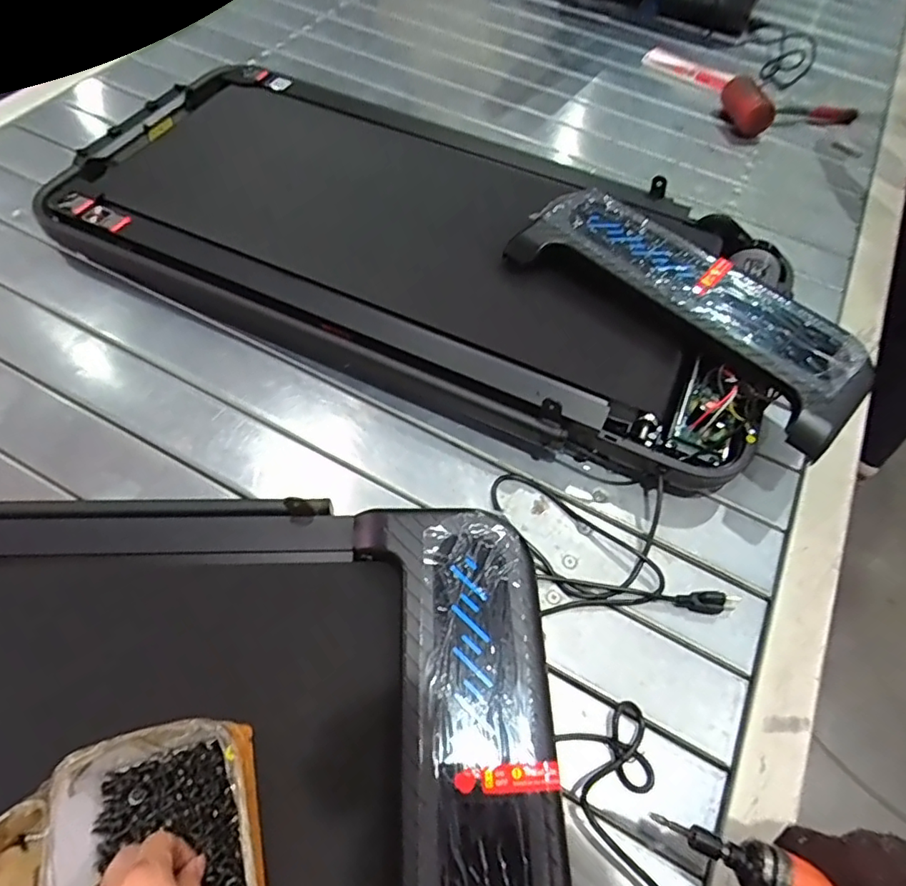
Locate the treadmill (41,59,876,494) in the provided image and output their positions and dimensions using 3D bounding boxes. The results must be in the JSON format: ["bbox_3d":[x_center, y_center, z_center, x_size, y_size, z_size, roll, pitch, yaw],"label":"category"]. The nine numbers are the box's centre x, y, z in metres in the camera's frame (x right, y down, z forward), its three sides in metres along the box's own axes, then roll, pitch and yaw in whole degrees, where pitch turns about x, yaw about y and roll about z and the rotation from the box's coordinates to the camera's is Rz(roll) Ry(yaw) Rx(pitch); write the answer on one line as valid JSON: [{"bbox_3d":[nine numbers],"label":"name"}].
[{"bbox_3d":[-0.025,-0.351,0.894,1.182,0.148,0.570,23,60,11],"label":"treadmill"}]

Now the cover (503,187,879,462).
[{"bbox_3d":[0.318,-0.202,0.760,0.160,0.064,0.490,-39,65,-24],"label":"cover"}]

